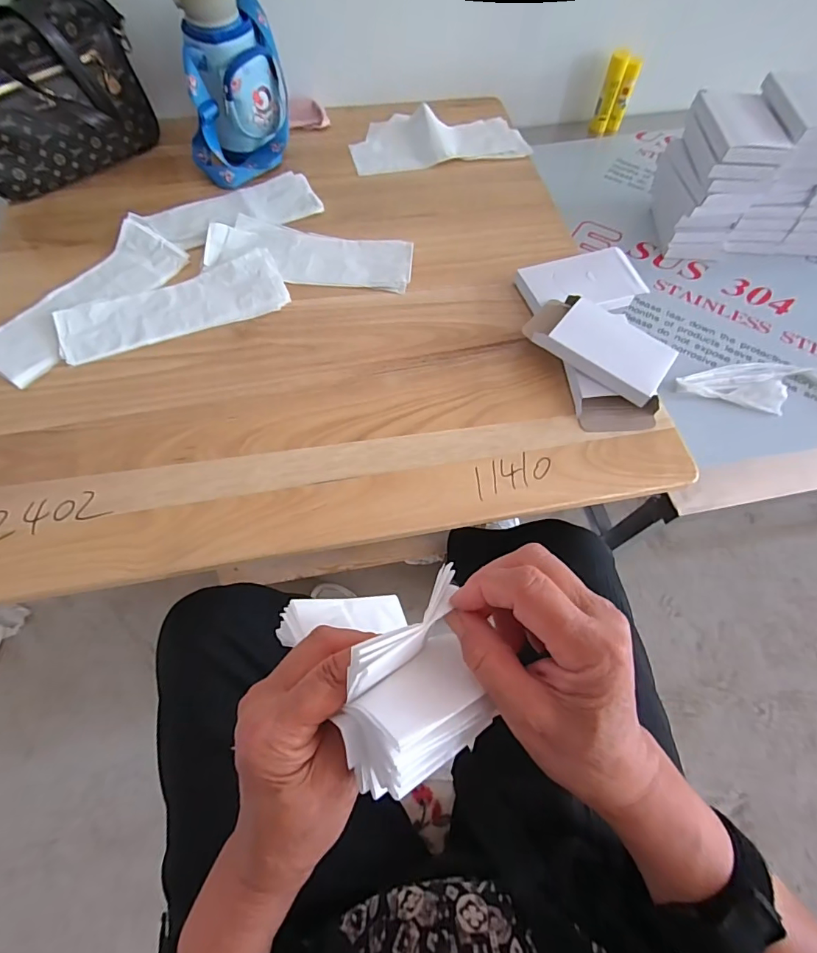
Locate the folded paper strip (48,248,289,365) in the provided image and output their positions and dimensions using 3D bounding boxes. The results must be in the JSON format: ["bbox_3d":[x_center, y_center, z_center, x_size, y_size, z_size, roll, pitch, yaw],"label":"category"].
[{"bbox_3d":[-0.282,-0.207,0.558,0.260,0.014,0.091,-22,67,-13],"label":"folded paper strip"}]

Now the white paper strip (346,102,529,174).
[{"bbox_3d":[0.048,-0.548,0.734,0.277,0.028,0.139,-9,64,-7],"label":"white paper strip"}]

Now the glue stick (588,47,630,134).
[{"bbox_3d":[0.362,-0.691,0.830,0.034,0.115,0.031,15,64,7],"label":"glue stick"}]

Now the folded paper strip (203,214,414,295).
[{"bbox_3d":[-0.129,-0.294,0.607,0.265,0.013,0.099,10,63,2],"label":"folded paper strip"}]

